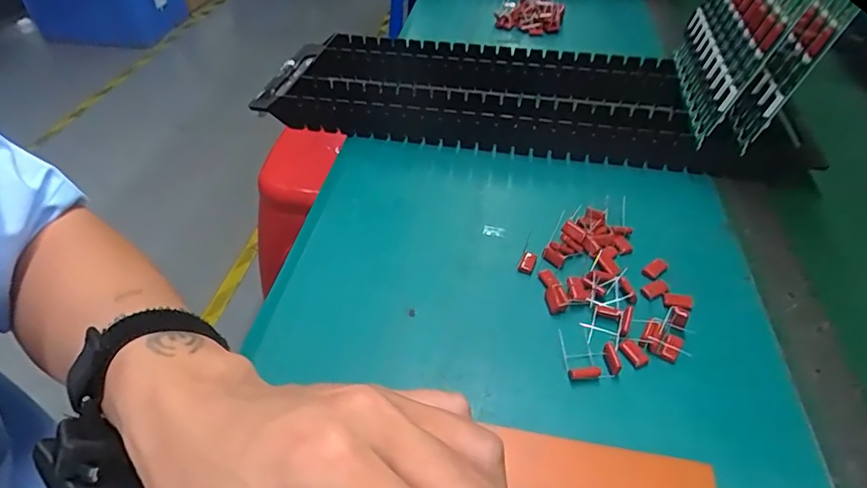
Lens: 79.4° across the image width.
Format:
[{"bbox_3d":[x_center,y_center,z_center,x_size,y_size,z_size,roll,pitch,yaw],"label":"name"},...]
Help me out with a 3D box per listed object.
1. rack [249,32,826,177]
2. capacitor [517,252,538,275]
[{"bbox_3d":[0.075,-0.130,0.470,0.451,0.038,0.135,8,44,8],"label":"rack"},{"bbox_3d":[0.061,0.013,0.342,0.009,0.006,0.015,18,46,19],"label":"capacitor"}]

